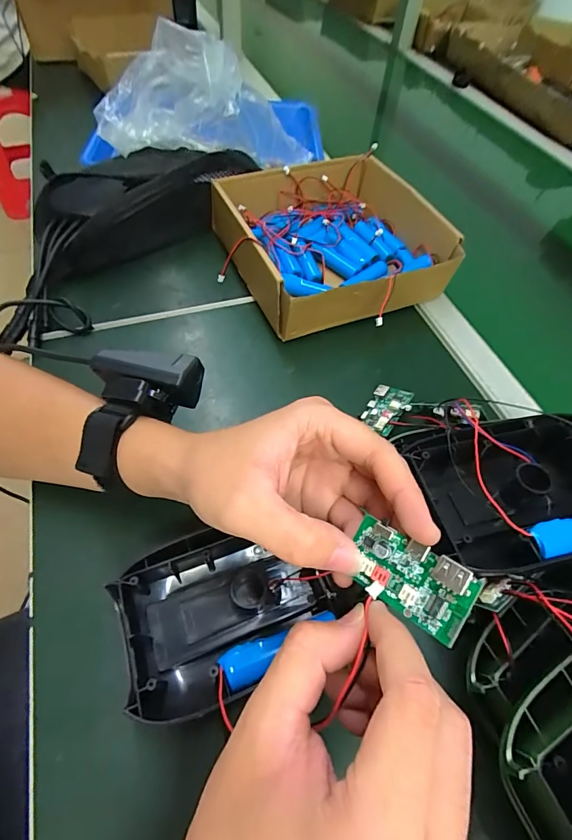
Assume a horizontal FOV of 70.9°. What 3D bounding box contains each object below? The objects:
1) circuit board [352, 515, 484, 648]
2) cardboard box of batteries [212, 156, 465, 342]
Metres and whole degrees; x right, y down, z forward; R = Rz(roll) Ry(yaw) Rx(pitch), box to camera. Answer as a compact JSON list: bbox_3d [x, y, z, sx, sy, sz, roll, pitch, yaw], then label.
[{"bbox_3d":[0.052,0.067,0.173,0.053,0.007,0.031,28,88,31],"label":"circuit board"},{"bbox_3d":[0.049,-0.198,0.453,0.218,0.070,0.219,-19,59,-16],"label":"cardboard box of batteries"}]

